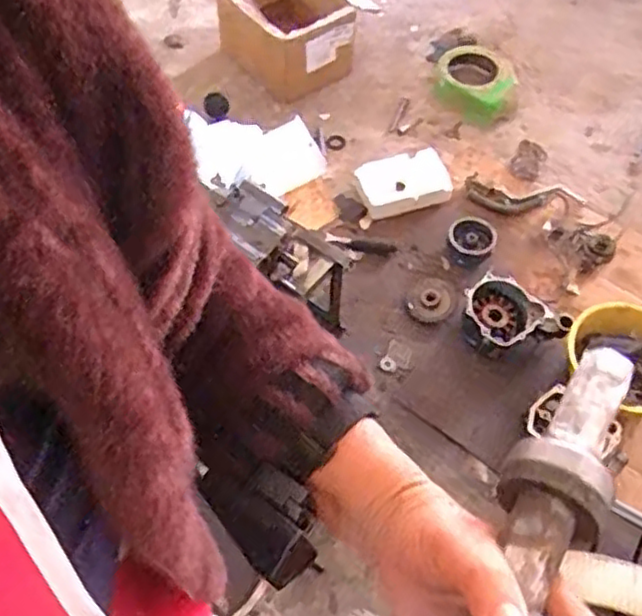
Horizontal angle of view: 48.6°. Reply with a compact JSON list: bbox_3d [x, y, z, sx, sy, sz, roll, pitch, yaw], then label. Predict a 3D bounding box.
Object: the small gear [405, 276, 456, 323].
[{"bbox_3d":[0.250,-0.021,1.621,0.110,0.040,0.098,19,58,11],"label":"small gear"}]

